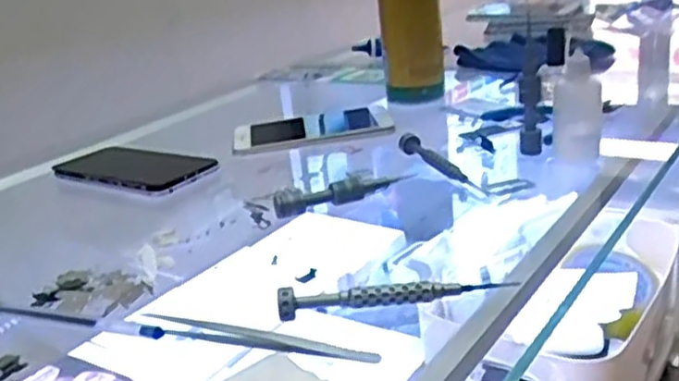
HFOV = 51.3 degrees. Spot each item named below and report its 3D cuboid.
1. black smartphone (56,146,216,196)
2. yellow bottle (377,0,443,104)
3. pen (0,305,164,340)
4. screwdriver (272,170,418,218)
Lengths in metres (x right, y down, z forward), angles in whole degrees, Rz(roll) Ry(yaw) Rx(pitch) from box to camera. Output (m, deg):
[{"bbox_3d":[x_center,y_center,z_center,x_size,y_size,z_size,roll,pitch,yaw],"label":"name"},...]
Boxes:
[{"bbox_3d":[-0.188,-0.021,0.645,0.148,0.013,0.075,6,25,31],"label":"black smartphone"},{"bbox_3d":[0.070,-0.200,0.733,0.060,0.214,0.052,-7,21,1],"label":"yellow bottle"},{"bbox_3d":[-0.163,0.074,0.408,0.145,0.007,0.008,1,23,22],"label":"pen"},{"bbox_3d":[0.002,-0.001,0.526,0.106,0.016,0.016,-13,22,-13],"label":"screwdriver"}]

